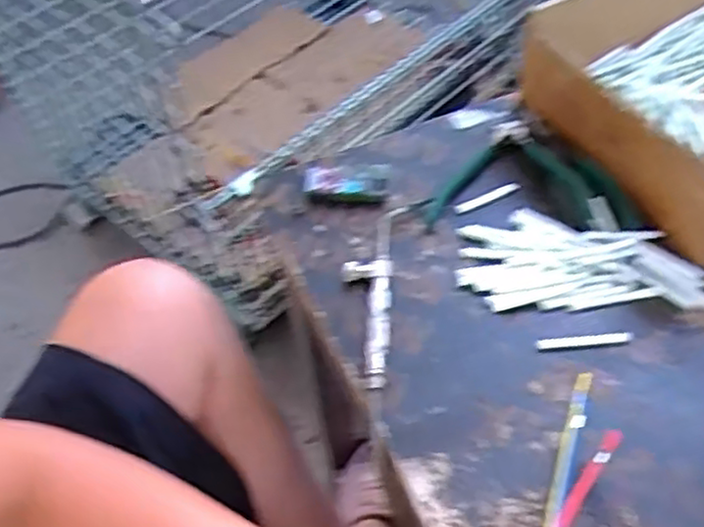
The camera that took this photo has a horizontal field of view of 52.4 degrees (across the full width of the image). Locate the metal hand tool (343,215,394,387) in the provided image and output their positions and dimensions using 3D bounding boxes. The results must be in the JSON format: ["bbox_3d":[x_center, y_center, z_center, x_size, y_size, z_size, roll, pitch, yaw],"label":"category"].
[{"bbox_3d":[0.012,0.024,0.521,0.035,0.017,0.152,-2,50,3],"label":"metal hand tool"}]

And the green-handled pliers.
[{"bbox_3d":[0.148,-0.075,0.586,0.154,0.018,0.118,7,51,11],"label":"green-handled pliers"}]

